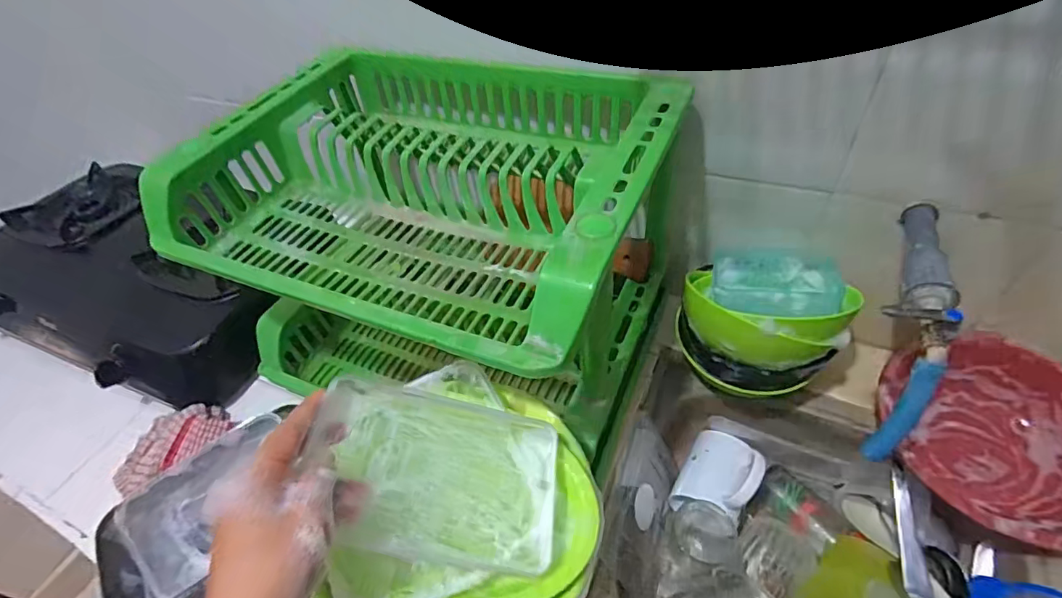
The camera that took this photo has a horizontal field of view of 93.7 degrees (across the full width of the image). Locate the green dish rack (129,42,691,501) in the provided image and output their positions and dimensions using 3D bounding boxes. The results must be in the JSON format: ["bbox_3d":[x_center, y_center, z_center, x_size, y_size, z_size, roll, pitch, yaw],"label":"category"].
[{"bbox_3d":[-0.086,-0.057,0.601,0.483,0.315,0.367,15,50,20],"label":"green dish rack"}]

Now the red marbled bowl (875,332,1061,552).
[{"bbox_3d":[0.508,0.154,0.531,0.182,0.103,0.215,4,47,11],"label":"red marbled bowl"}]

